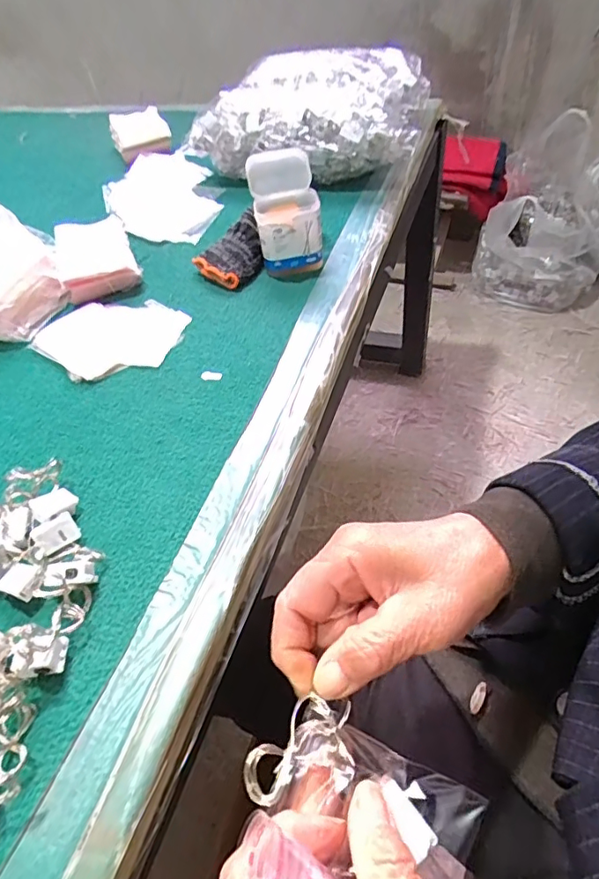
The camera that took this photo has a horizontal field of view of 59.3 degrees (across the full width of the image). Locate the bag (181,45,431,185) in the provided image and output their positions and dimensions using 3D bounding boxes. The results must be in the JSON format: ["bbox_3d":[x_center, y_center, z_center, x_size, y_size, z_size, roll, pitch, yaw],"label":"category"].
[{"bbox_3d":[0.022,-0.440,0.721,0.282,0.098,0.234,11,51,16],"label":"bag"}]

